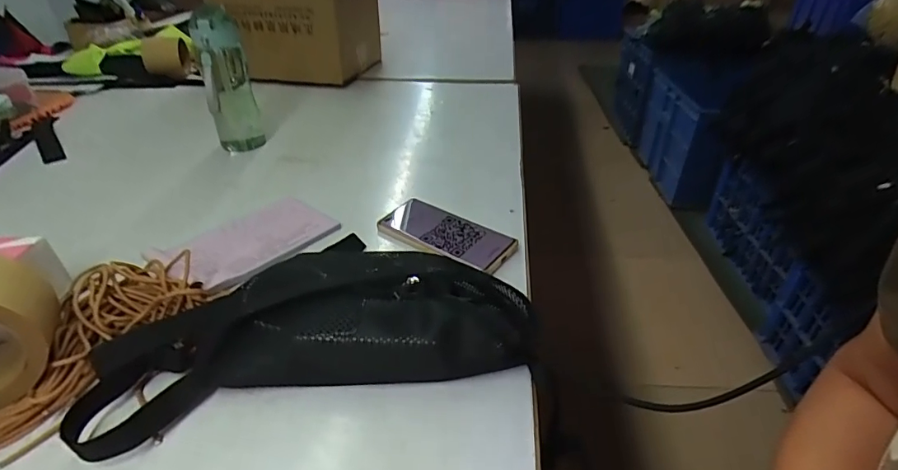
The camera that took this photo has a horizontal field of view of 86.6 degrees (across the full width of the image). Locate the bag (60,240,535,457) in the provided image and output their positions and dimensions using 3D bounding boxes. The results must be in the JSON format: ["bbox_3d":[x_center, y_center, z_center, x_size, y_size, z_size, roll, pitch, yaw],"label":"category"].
[{"bbox_3d":[-0.113,0.067,0.426,0.368,0.074,0.162,-8,37,-13],"label":"bag"}]

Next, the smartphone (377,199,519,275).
[{"bbox_3d":[-0.006,-0.002,0.582,0.171,0.015,0.074,24,41,28],"label":"smartphone"}]

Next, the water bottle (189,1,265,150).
[{"bbox_3d":[-0.345,-0.229,0.753,0.071,0.226,0.058,-13,38,-20],"label":"water bottle"}]

